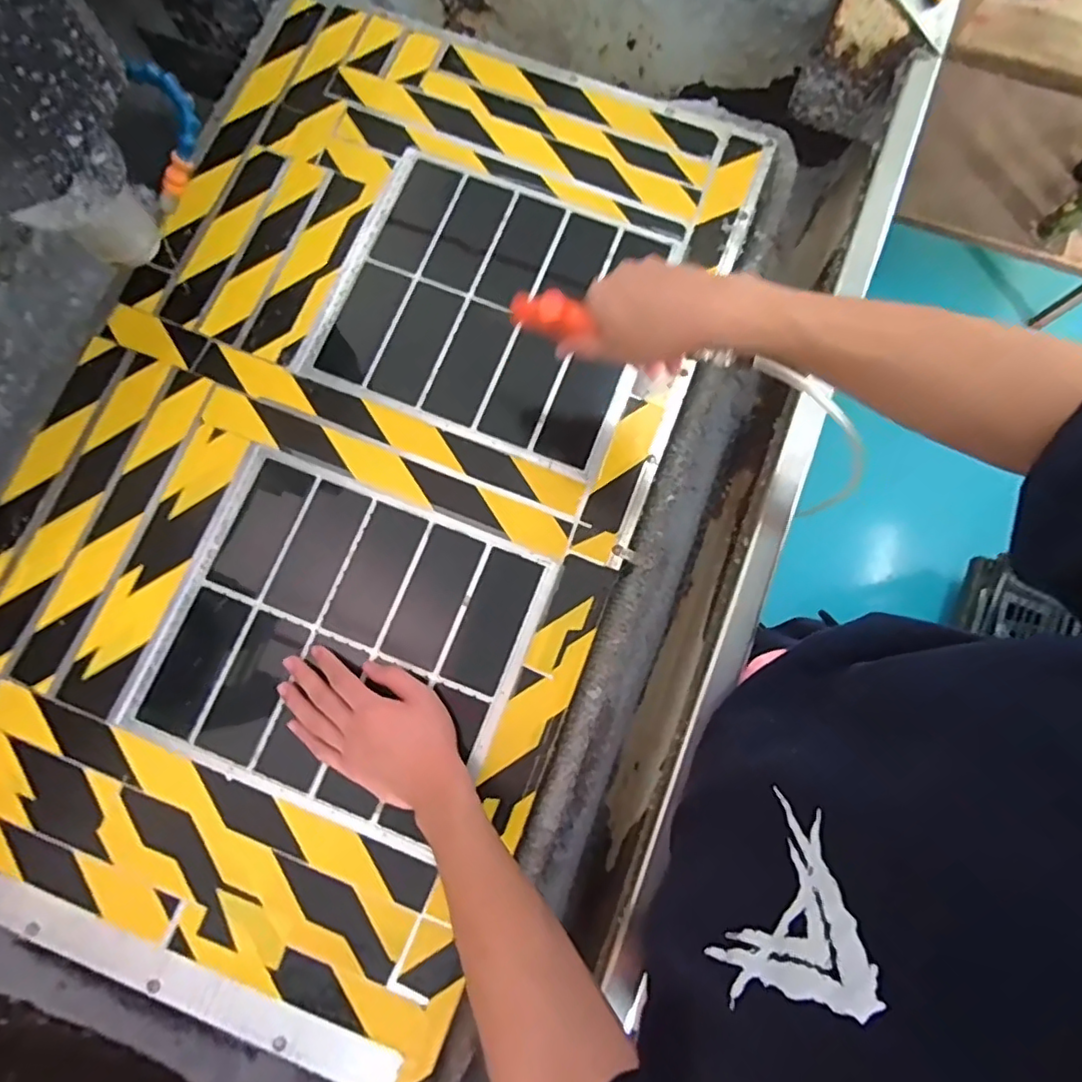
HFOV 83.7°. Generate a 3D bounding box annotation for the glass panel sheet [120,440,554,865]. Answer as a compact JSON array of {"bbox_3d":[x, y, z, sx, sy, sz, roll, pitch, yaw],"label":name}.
[{"bbox_3d":[-0.188,0.094,0.571,0.317,0.012,0.284,22,80,3],"label":"glass panel sheet"}]

